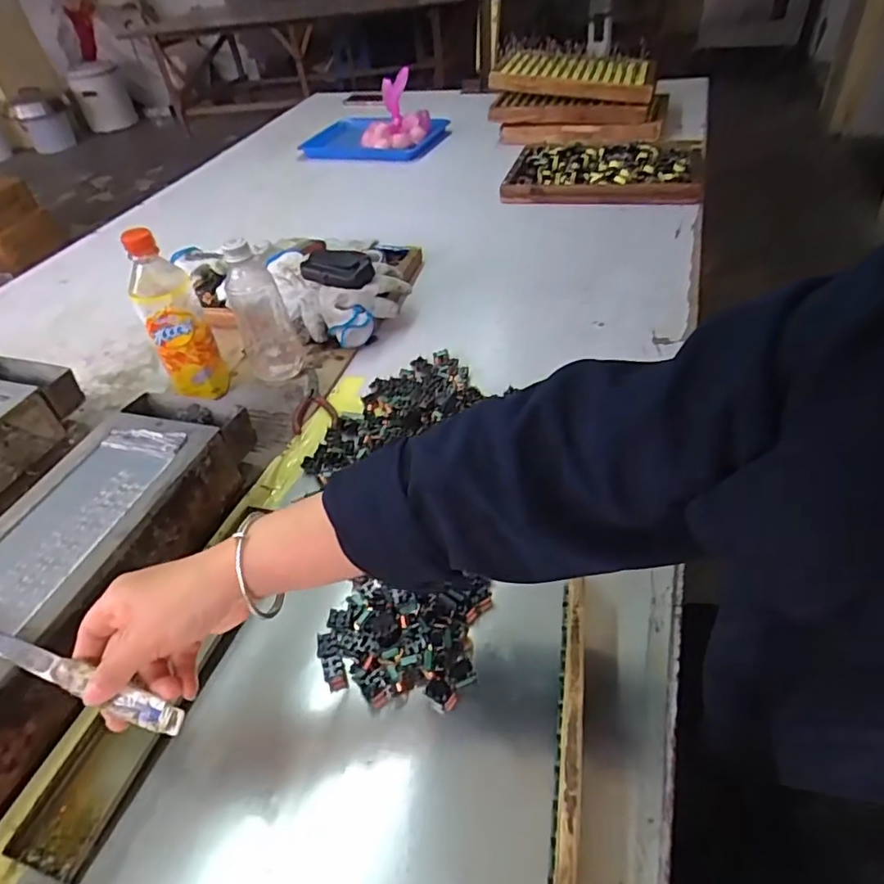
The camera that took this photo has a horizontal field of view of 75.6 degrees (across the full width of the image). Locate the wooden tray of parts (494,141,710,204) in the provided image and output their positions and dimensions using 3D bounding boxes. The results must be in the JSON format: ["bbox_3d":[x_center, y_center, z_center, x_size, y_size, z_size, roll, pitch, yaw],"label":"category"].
[{"bbox_3d":[0.301,-0.504,1.058,0.348,0.055,0.215,7,44,12],"label":"wooden tray of parts"}]

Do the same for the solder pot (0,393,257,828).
[{"bbox_3d":[-0.317,0.131,0.460,0.147,0.097,0.454,10,45,15],"label":"solder pot"}]

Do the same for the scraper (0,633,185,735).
[{"bbox_3d":[-0.267,0.146,0.372,0.240,0.014,0.029,8,44,19],"label":"scraper"}]

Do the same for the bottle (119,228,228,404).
[{"bbox_3d":[-0.314,-0.142,0.678,0.064,0.220,0.065,-21,45,-16],"label":"bottle"}]

